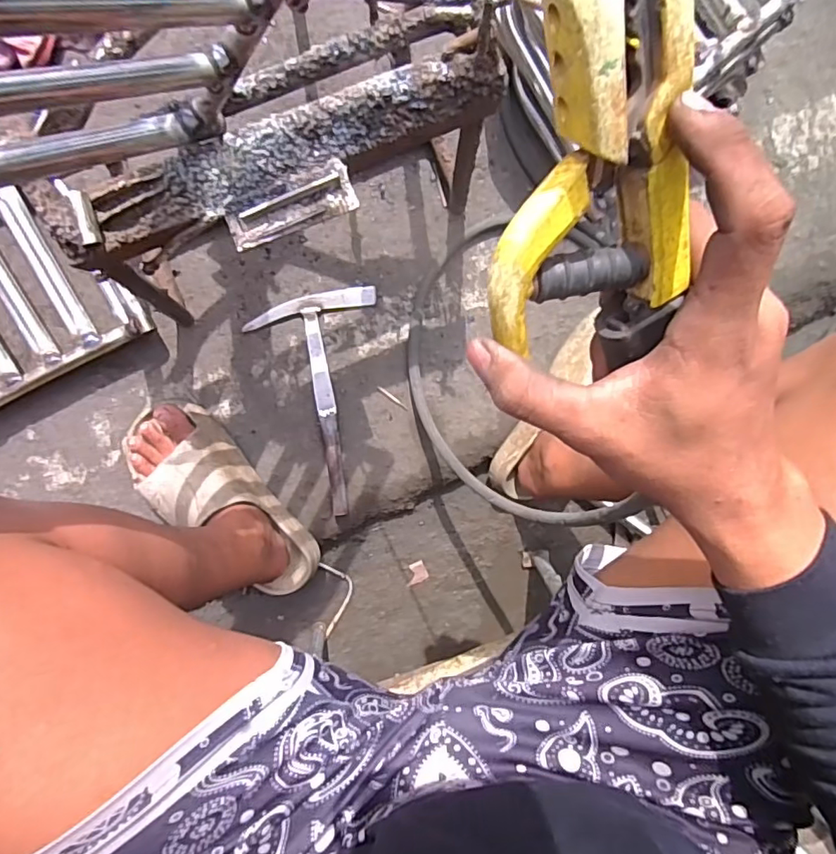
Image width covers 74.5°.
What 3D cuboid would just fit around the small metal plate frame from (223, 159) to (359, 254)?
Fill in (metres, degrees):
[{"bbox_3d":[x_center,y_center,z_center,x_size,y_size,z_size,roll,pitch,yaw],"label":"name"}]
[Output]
[{"bbox_3d":[-0.105,-0.183,0.454,0.107,0.009,0.039,-23,97,-8],"label":"small metal plate frame"}]

